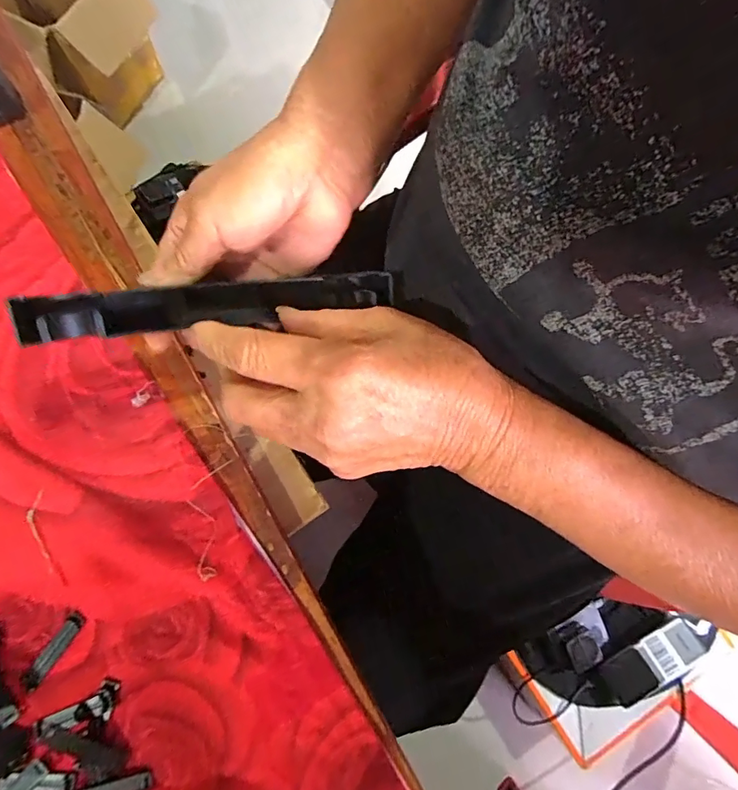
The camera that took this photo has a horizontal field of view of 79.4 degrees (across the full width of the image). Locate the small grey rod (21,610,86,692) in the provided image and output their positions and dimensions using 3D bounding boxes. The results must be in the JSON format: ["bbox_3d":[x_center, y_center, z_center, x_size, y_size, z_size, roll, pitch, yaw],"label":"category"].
[{"bbox_3d":[-0.189,0.153,0.265,0.011,0.004,0.047,31,77,7],"label":"small grey rod"}]

